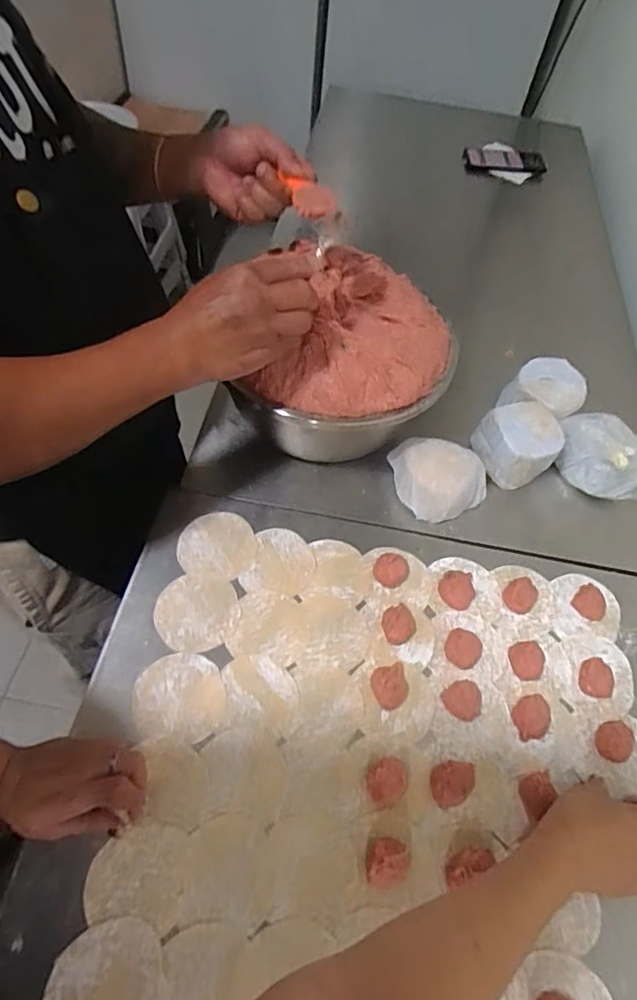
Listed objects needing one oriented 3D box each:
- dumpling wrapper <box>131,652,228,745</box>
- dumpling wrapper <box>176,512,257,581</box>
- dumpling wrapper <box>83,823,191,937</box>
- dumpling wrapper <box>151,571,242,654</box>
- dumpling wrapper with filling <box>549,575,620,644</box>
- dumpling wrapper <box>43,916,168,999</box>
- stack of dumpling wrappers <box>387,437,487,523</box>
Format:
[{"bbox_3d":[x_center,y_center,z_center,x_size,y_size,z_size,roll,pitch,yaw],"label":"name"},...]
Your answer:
[{"bbox_3d":[-0.128,0.183,0.522,0.083,0.004,0.077,5,56,-2],"label":"dumpling wrapper"},{"bbox_3d":[-0.109,0.047,0.612,0.081,0.004,0.078,8,56,0],"label":"dumpling wrapper"},{"bbox_3d":[-0.142,0.296,0.444,0.073,0.004,0.068,9,56,1],"label":"dumpling wrapper"},{"bbox_3d":[-0.123,0.113,0.567,0.082,0.004,0.082,2,56,-4],"label":"dumpling wrapper"},{"bbox_3d":[0.289,0.114,0.601,0.069,0.010,0.071,8,56,0],"label":"dumpling wrapper with filling"},{"bbox_3d":[-0.153,0.359,0.408,0.081,0.007,0.080,2,56,-4],"label":"dumpling wrapper"},{"bbox_3d":[0.143,-0.029,0.661,0.101,0.054,0.092,-10,57,-12],"label":"stack of dumpling wrappers"}]

